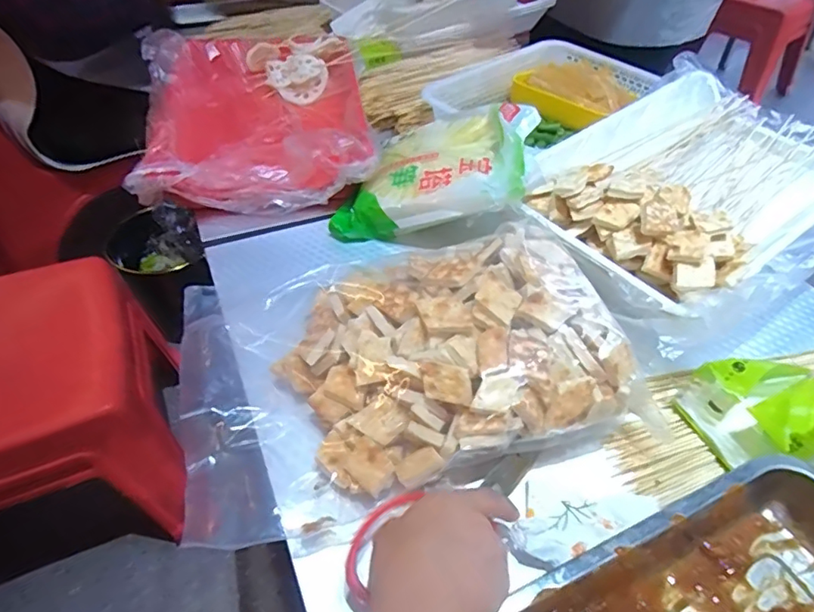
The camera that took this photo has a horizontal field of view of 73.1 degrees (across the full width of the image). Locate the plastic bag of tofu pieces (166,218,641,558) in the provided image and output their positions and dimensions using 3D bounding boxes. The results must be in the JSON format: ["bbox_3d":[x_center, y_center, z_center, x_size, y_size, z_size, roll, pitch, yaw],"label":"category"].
[{"bbox_3d":[-0.015,0.027,0.472,0.355,0.096,0.260,-14,48,-15],"label":"plastic bag of tofu pieces"}]

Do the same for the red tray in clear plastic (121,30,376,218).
[{"bbox_3d":[-0.202,-0.268,0.741,0.279,0.089,0.395,-9,47,-10],"label":"red tray in clear plastic"}]

